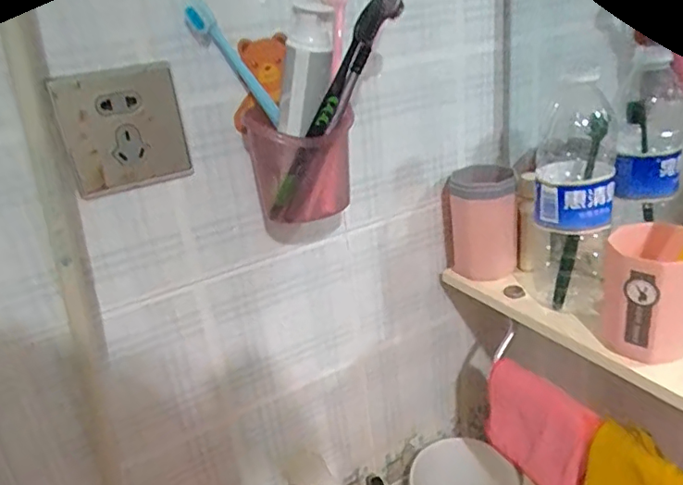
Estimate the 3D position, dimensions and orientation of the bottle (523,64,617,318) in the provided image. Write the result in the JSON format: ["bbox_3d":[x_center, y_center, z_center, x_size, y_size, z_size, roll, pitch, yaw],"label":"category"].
[{"bbox_3d":[0.202,-0.040,0.481,0.067,0.208,0.075,4,28,21],"label":"bottle"}]

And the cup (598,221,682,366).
[{"bbox_3d":[0.242,0.039,0.422,0.065,0.093,0.068,-5,26,3],"label":"cup"}]

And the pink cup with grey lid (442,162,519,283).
[{"bbox_3d":[0.145,-0.017,0.560,0.066,0.106,0.069,-5,26,3],"label":"pink cup with grey lid"}]

